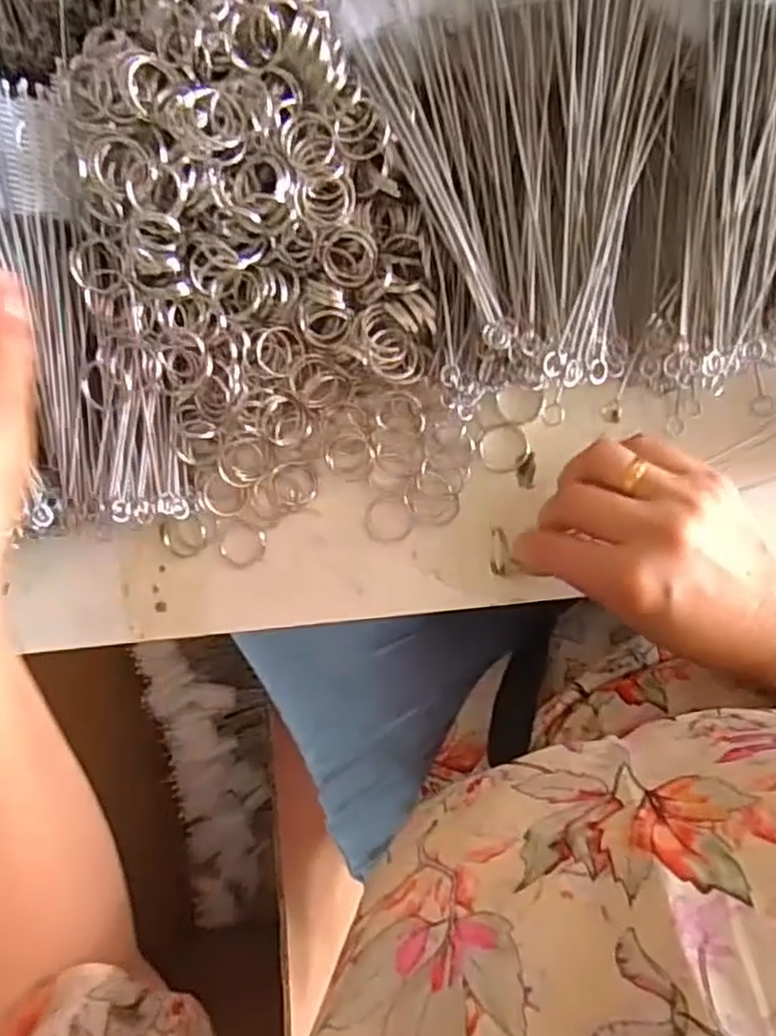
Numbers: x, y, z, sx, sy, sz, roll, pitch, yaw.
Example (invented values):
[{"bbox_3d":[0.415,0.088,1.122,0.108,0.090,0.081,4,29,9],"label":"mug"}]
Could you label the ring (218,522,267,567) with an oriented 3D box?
[{"bbox_3d":[-0.078,0.014,0.383,0.025,0.004,0.024,0,90,9],"label":"ring"}]

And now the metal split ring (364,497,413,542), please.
[{"bbox_3d":[0.000,0.001,0.373,0.026,0.004,0.024,0,90,9],"label":"metal split ring"}]

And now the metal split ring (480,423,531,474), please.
[{"bbox_3d":[0.059,-0.035,0.366,0.025,0.004,0.025,0,90,9],"label":"metal split ring"}]

